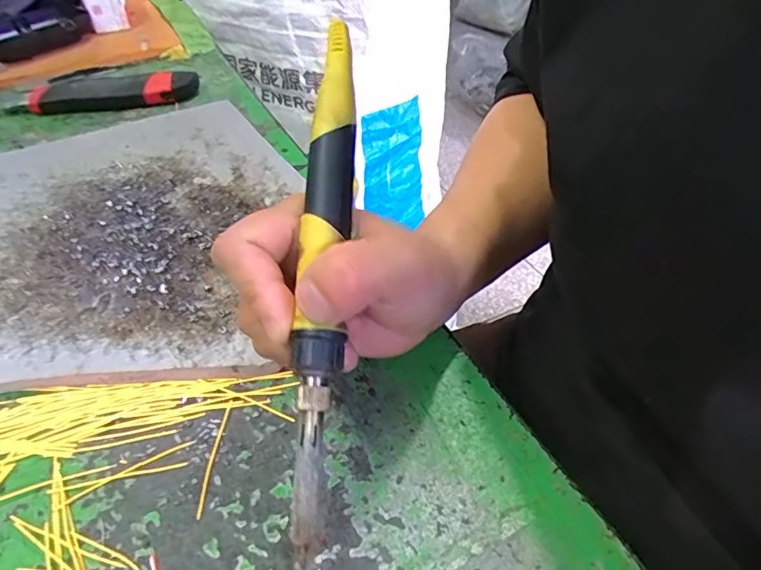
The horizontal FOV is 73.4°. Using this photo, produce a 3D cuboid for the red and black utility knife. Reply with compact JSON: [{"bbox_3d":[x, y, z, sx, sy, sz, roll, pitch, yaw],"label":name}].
[{"bbox_3d":[-0.233,-0.175,0.456,0.138,0.022,0.042,-1,44,-3],"label":"red and black utility knife"}]

